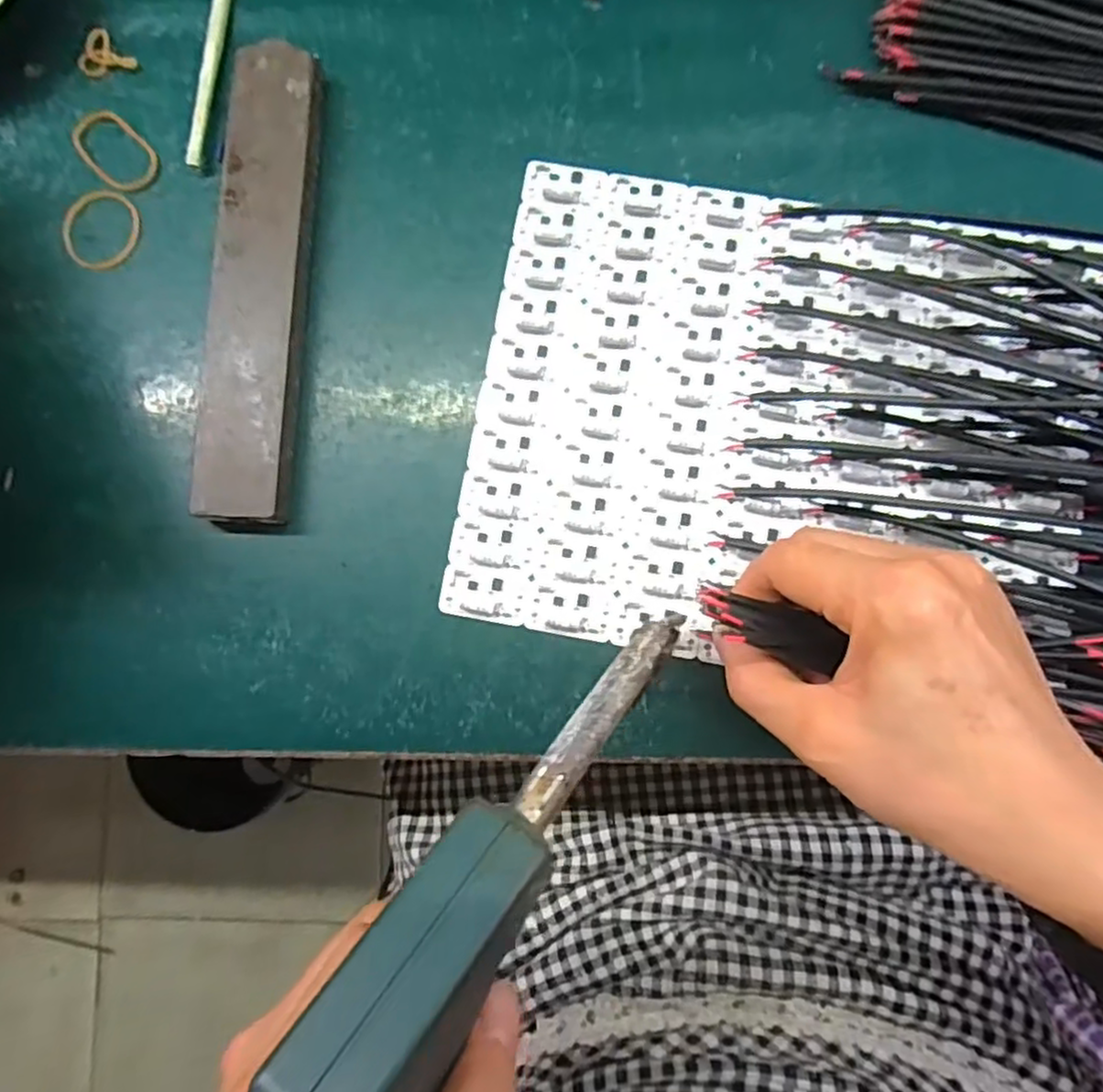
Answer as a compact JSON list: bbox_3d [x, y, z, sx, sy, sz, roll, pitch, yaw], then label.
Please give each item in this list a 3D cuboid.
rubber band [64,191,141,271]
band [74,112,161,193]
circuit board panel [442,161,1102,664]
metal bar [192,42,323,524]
[{"bbox_3d":[-0.197,-0.138,0.302,0.033,0.004,0.035,0,84,3],"label":"rubber band"},{"bbox_3d":[-0.194,-0.175,0.308,0.044,0.004,0.026,41,88,6],"label":"band"},{"bbox_3d":[0.091,-0.050,0.282,0.238,0.006,0.192,10,85,4],"label":"circuit board panel"},{"bbox_3d":[-0.121,-0.109,0.291,0.036,0.017,0.198,2,84,3],"label":"metal bar"}]

